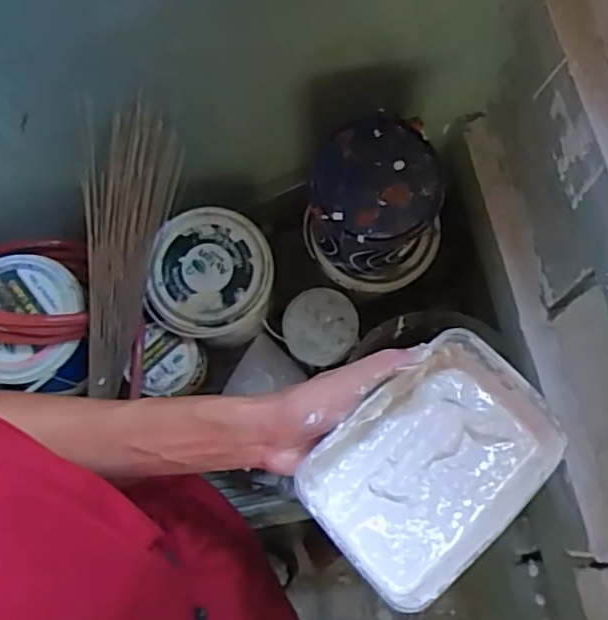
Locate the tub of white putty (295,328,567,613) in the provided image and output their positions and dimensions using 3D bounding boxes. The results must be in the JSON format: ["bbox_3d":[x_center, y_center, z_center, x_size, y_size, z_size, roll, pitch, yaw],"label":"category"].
[{"bbox_3d":[0.087,0.102,0.435,0.167,0.049,0.113,-41,75,-12],"label":"tub of white putty"}]

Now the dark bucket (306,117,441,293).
[{"bbox_3d":[0.098,-0.121,0.817,0.172,0.223,0.146,-34,73,-10],"label":"dark bucket"}]

